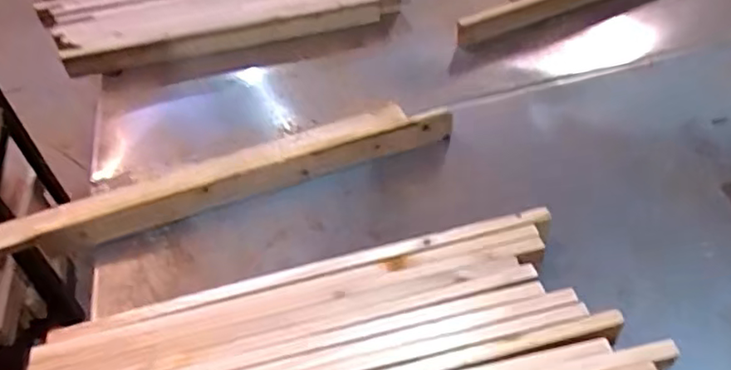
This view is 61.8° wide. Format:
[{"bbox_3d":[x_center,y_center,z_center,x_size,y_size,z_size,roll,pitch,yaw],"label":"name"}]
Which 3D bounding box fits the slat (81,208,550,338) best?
[{"bbox_3d":[-0.036,0.093,0.606,0.457,0.040,0.023,-13,47,-5],"label":"slat"}]

